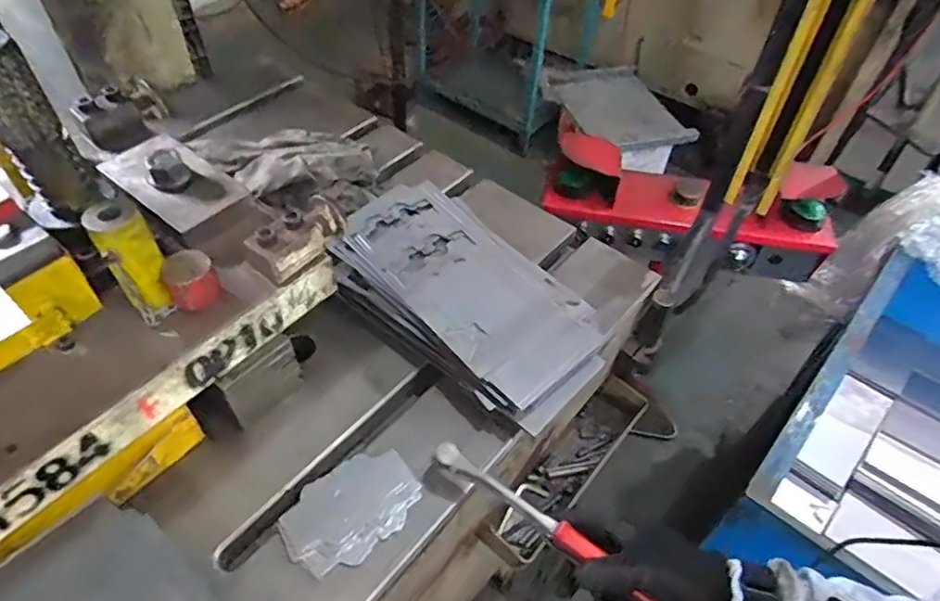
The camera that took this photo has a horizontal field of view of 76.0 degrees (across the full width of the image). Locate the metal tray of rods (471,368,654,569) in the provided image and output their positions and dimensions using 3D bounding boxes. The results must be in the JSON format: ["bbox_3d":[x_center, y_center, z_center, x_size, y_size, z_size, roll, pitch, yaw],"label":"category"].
[{"bbox_3d":[0.154,0.222,0.862,0.077,0.050,0.272,34,56,25],"label":"metal tray of rods"}]

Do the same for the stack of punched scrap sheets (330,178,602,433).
[{"bbox_3d":[-0.007,-0.008,0.662,0.322,0.050,0.175,36,57,26],"label":"stack of punched scrap sheets"}]

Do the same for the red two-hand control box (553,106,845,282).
[{"bbox_3d":[0.433,-0.184,1.196,0.540,0.215,0.139,10,49,7],"label":"red two-hand control box"}]

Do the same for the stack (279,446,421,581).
[{"bbox_3d":[-0.103,0.184,0.535,0.120,0.017,0.076,-33,58,-27],"label":"stack"}]

